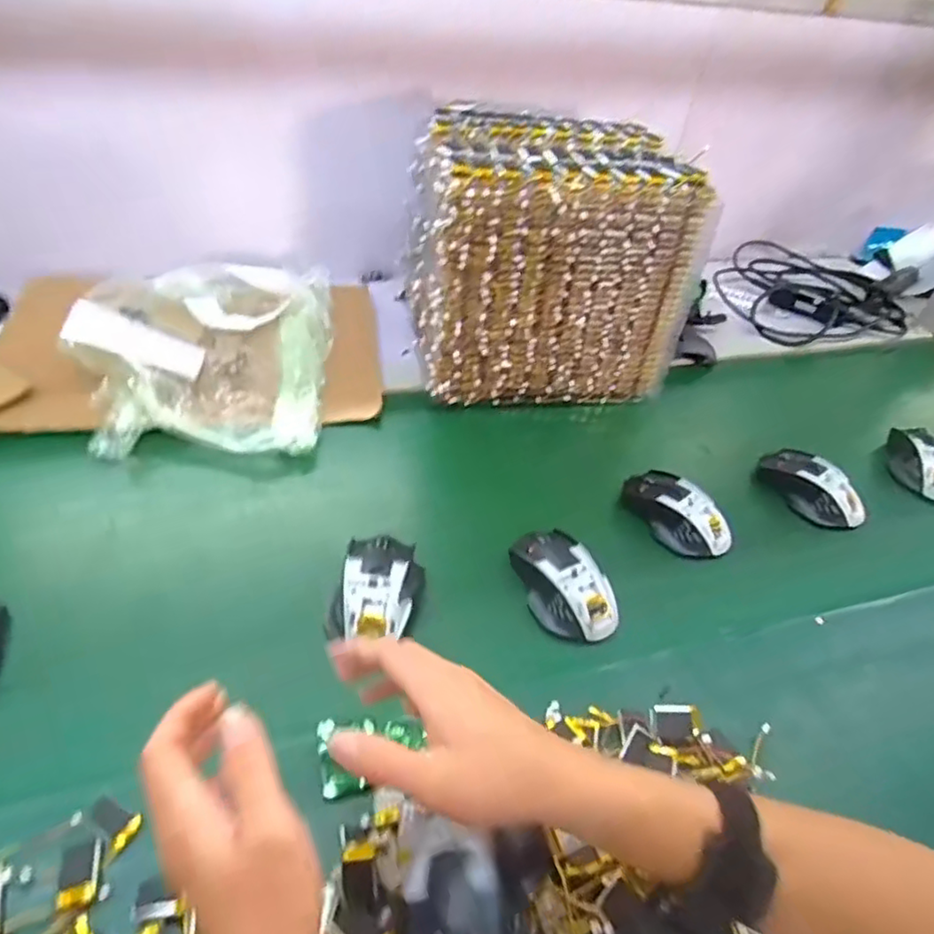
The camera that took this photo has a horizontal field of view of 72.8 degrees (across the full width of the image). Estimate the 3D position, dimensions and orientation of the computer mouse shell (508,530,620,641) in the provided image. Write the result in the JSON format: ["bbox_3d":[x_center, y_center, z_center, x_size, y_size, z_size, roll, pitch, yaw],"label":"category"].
[{"bbox_3d":[0.085,0.105,0.567,0.066,0.048,0.109,-16,47,-22],"label":"computer mouse shell"}]

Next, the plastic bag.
[{"bbox_3d":[-0.297,-0.159,0.745,0.280,0.084,0.374,-8,44,-15],"label":"plastic bag"}]

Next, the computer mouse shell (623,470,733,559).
[{"bbox_3d":[0.213,0.050,0.648,0.060,0.049,0.112,-20,48,-26],"label":"computer mouse shell"}]

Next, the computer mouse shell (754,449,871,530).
[{"bbox_3d":[0.379,0.022,0.697,0.118,0.048,0.063,35,50,28],"label":"computer mouse shell"}]

